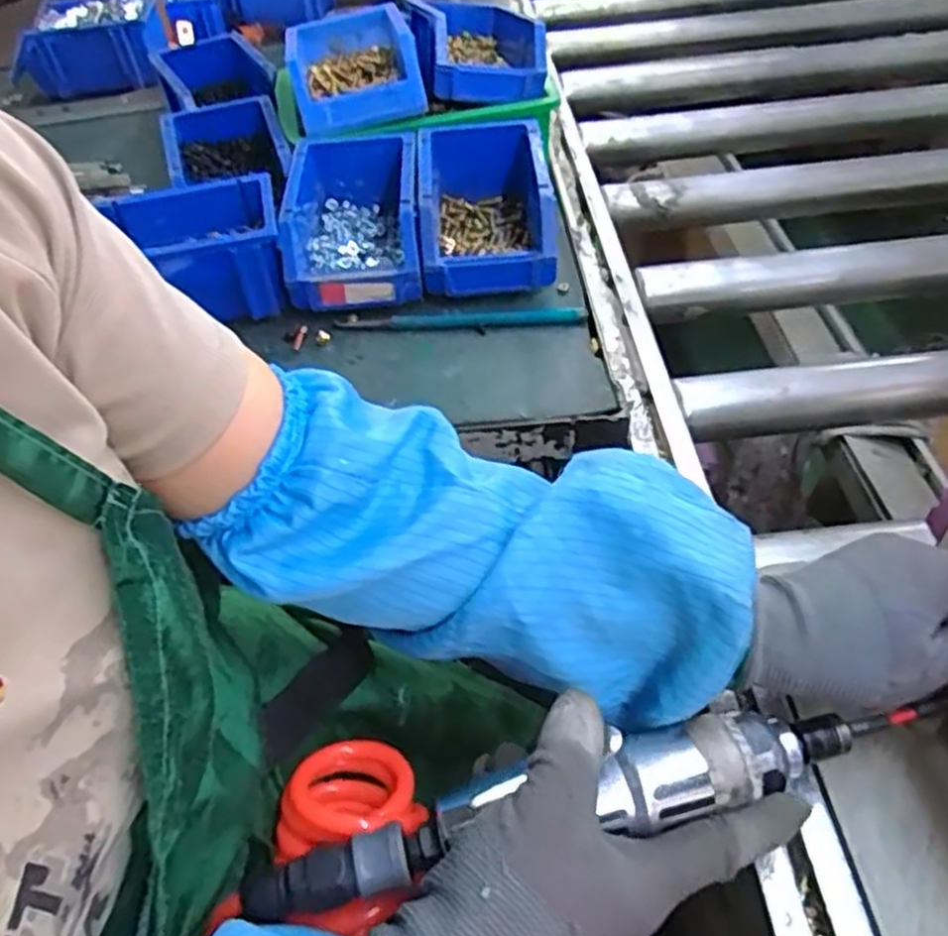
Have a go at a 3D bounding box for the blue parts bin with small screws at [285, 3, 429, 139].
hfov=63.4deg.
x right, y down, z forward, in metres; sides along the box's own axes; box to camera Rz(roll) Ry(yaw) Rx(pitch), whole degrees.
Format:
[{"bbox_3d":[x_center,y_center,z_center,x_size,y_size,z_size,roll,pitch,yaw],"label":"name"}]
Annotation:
[{"bbox_3d":[-0.113,-0.358,0.682,0.115,0.056,0.167,-12,47,-6],"label":"blue parts bin with small screws"}]

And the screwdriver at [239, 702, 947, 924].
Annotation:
[{"bbox_3d":[0.051,0.133,0.311,0.283,0.031,0.033,-13,45,-6],"label":"screwdriver"}]

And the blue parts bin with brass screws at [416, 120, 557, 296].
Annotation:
[{"bbox_3d":[0.009,-0.210,0.614,0.100,0.069,0.160,-5,47,1],"label":"blue parts bin with brass screws"}]

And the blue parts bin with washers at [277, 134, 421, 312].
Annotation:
[{"bbox_3d":[-0.097,-0.198,0.614,0.108,0.068,0.162,-5,47,1],"label":"blue parts bin with washers"}]

